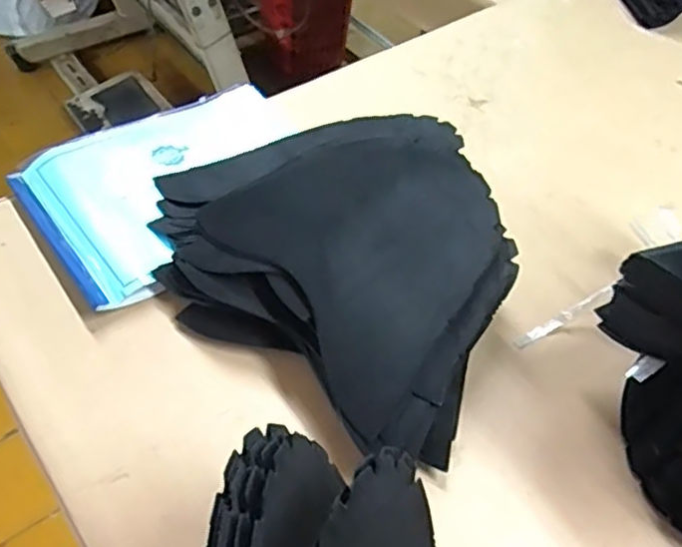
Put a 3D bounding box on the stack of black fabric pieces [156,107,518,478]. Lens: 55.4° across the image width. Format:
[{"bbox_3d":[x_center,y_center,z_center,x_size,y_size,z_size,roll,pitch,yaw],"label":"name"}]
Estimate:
[{"bbox_3d":[-0.003,-0.039,0.598,0.373,0.104,0.280,33,58,22],"label":"stack of black fabric pieces"}]

